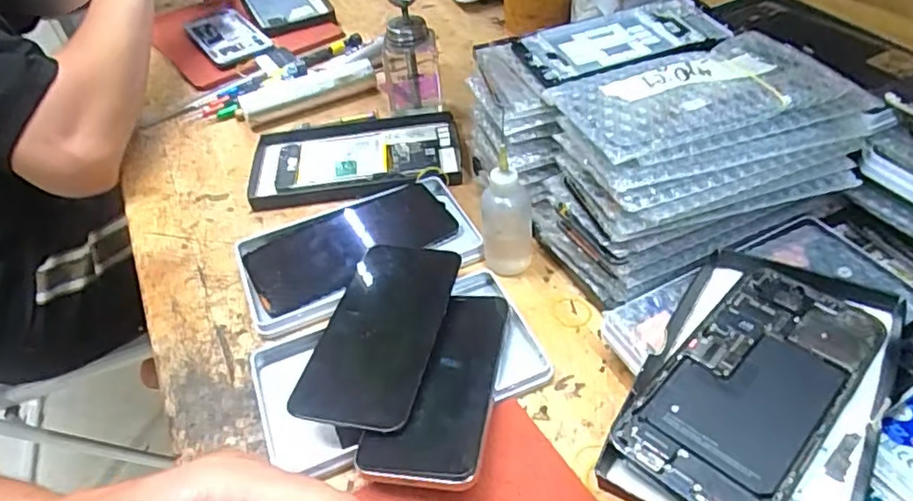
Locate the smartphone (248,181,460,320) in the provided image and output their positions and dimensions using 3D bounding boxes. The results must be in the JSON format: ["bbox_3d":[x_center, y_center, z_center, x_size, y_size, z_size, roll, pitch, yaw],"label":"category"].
[{"bbox_3d":[-0.083,-0.006,0.497,0.166,0.013,0.088,-24,49,-16],"label":"smartphone"}]

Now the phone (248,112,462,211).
[{"bbox_3d":[-0.098,-0.089,0.588,0.198,0.010,0.120,-7,46,0],"label":"phone"}]

